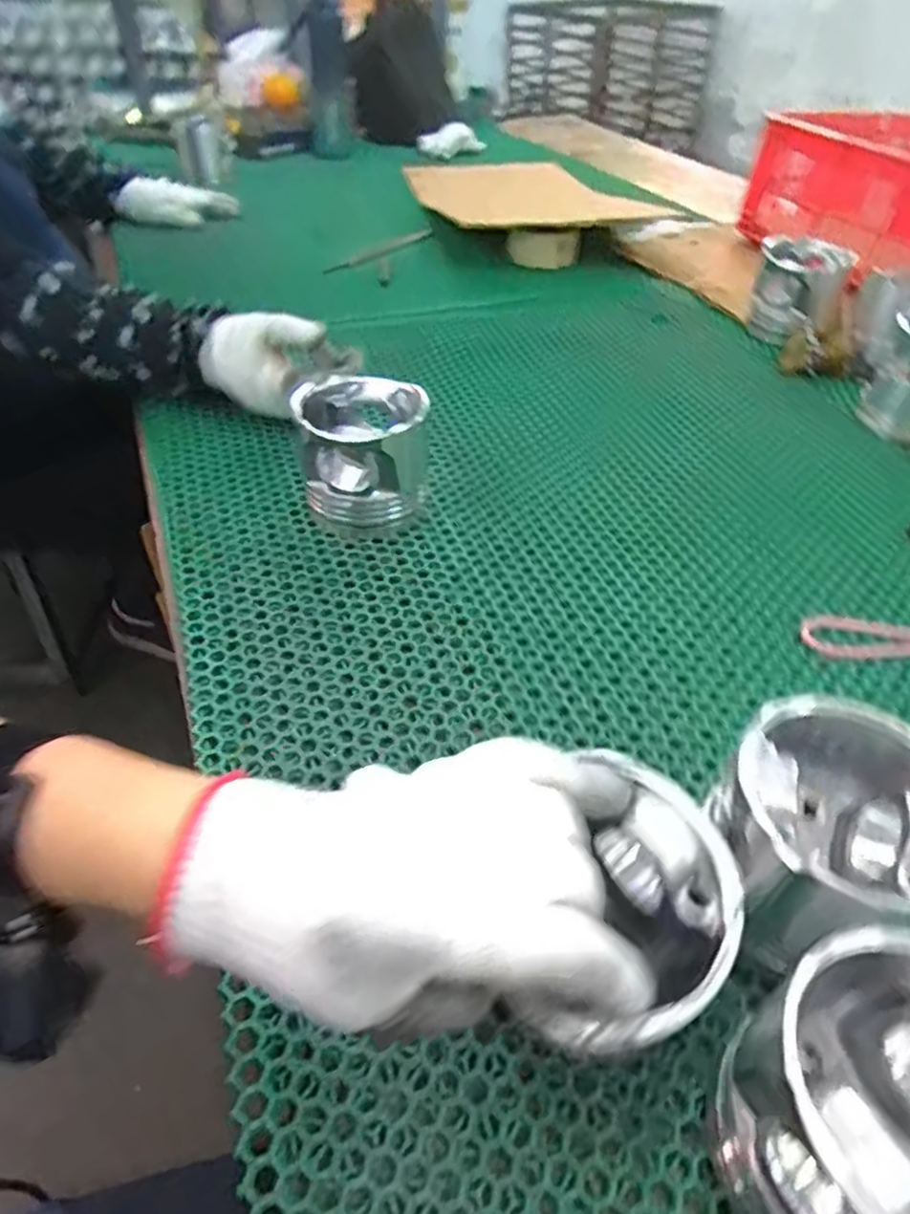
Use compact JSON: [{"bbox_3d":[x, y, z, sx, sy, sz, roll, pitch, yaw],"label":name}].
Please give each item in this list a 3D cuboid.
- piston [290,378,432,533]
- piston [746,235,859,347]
[{"bbox_3d":[-0.067,-0.114,0.531,0.090,0.086,0.087,1,45,-1],"label":"piston"},{"bbox_3d":[0.387,-0.356,0.807,0.094,0.093,0.083,25,49,21],"label":"piston"}]

